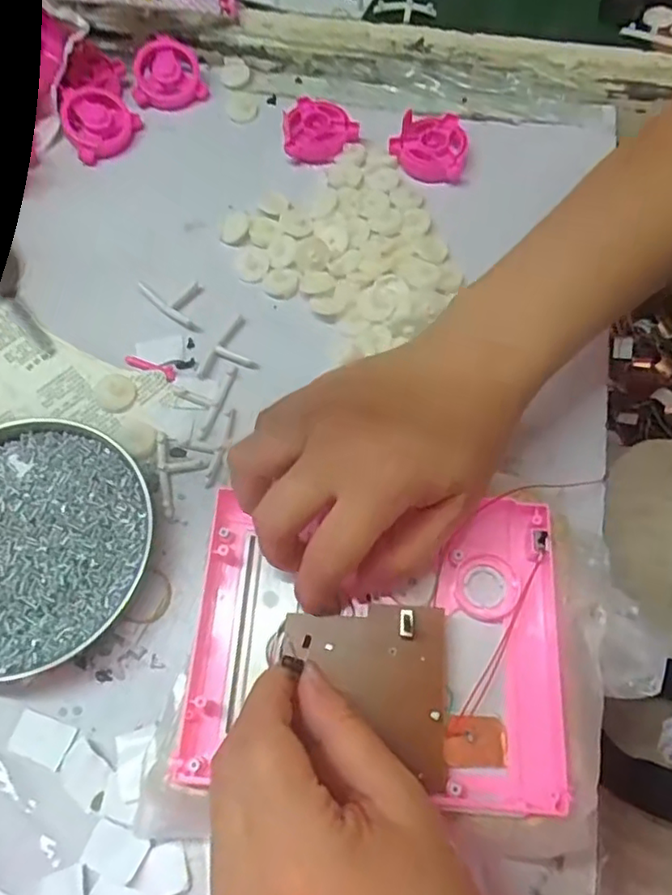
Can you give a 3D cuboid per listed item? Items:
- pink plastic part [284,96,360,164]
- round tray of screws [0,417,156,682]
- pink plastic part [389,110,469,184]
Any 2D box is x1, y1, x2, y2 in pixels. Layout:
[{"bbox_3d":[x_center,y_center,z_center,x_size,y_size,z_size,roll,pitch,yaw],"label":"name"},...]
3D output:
[{"bbox_3d":[-0.011,-0.234,0.460,0.052,0.021,0.050,-2,66,0],"label":"pink plastic part"},{"bbox_3d":[-0.168,0.051,0.338,0.128,0.019,0.132,0,66,1],"label":"round tray of screws"},{"bbox_3d":[0.065,-0.214,0.447,0.051,0.022,0.044,-5,66,-1],"label":"pink plastic part"}]

